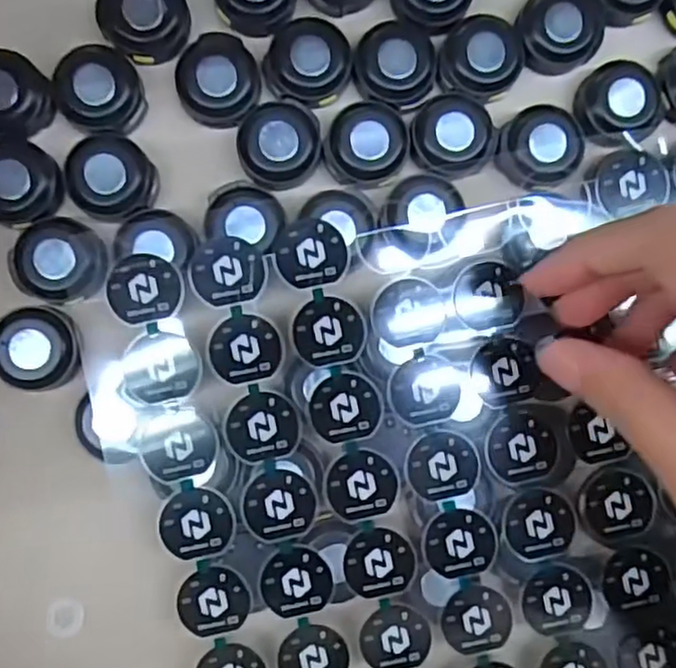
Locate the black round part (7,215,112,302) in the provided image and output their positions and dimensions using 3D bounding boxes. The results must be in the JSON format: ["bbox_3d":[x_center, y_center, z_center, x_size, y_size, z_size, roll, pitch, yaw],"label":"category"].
[{"bbox_3d":[-0.095,-0.025,0.236,0.032,0.008,0.029,19,88,-3],"label":"black round part"}]

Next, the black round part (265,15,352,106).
[{"bbox_3d":[-0.010,-0.097,0.242,0.029,0.010,0.028,0,89,-3],"label":"black round part"}]

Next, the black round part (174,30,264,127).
[{"bbox_3d":[-0.042,-0.090,0.241,0.029,0.009,0.030,0,89,-3],"label":"black round part"}]

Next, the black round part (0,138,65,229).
[{"bbox_3d":[-0.112,-0.053,0.235,0.029,0.009,0.029,0,89,-3],"label":"black round part"}]

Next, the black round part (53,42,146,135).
[{"bbox_3d":[-0.083,-0.086,0.239,0.029,0.009,0.030,5,89,-3],"label":"black round part"}]

